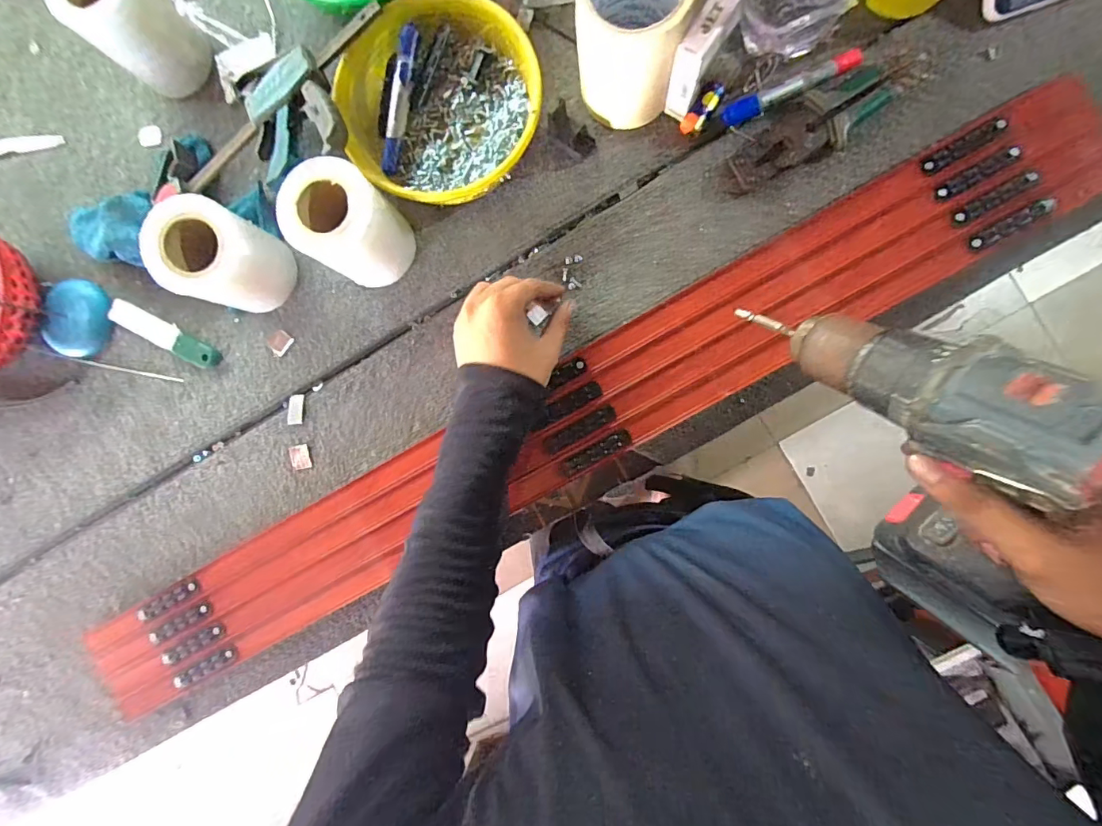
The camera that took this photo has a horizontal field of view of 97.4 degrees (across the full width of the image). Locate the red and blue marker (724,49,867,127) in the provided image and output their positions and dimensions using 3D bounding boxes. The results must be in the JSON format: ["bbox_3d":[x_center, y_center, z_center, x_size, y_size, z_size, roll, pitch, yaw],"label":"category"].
[{"bbox_3d":[0.229,-0.310,0.463,0.132,0.019,0.018,-22,87,6],"label":"red and blue marker"}]

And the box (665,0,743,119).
[{"bbox_3d":[0.134,-0.318,0.437,0.027,0.093,0.059,34,93,6],"label":"box"}]

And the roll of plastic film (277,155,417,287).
[{"bbox_3d":[-0.188,-0.175,0.468,0.088,0.107,0.085,0,89,6],"label":"roll of plastic film"}]

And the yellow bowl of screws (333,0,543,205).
[{"bbox_3d":[-0.105,-0.299,0.480,0.181,0.068,0.174,0,89,6],"label":"yellow bowl of screws"}]

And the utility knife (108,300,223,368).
[{"bbox_3d":[-0.428,-0.087,0.537,0.138,0.008,0.028,28,92,6],"label":"utility knife"}]

